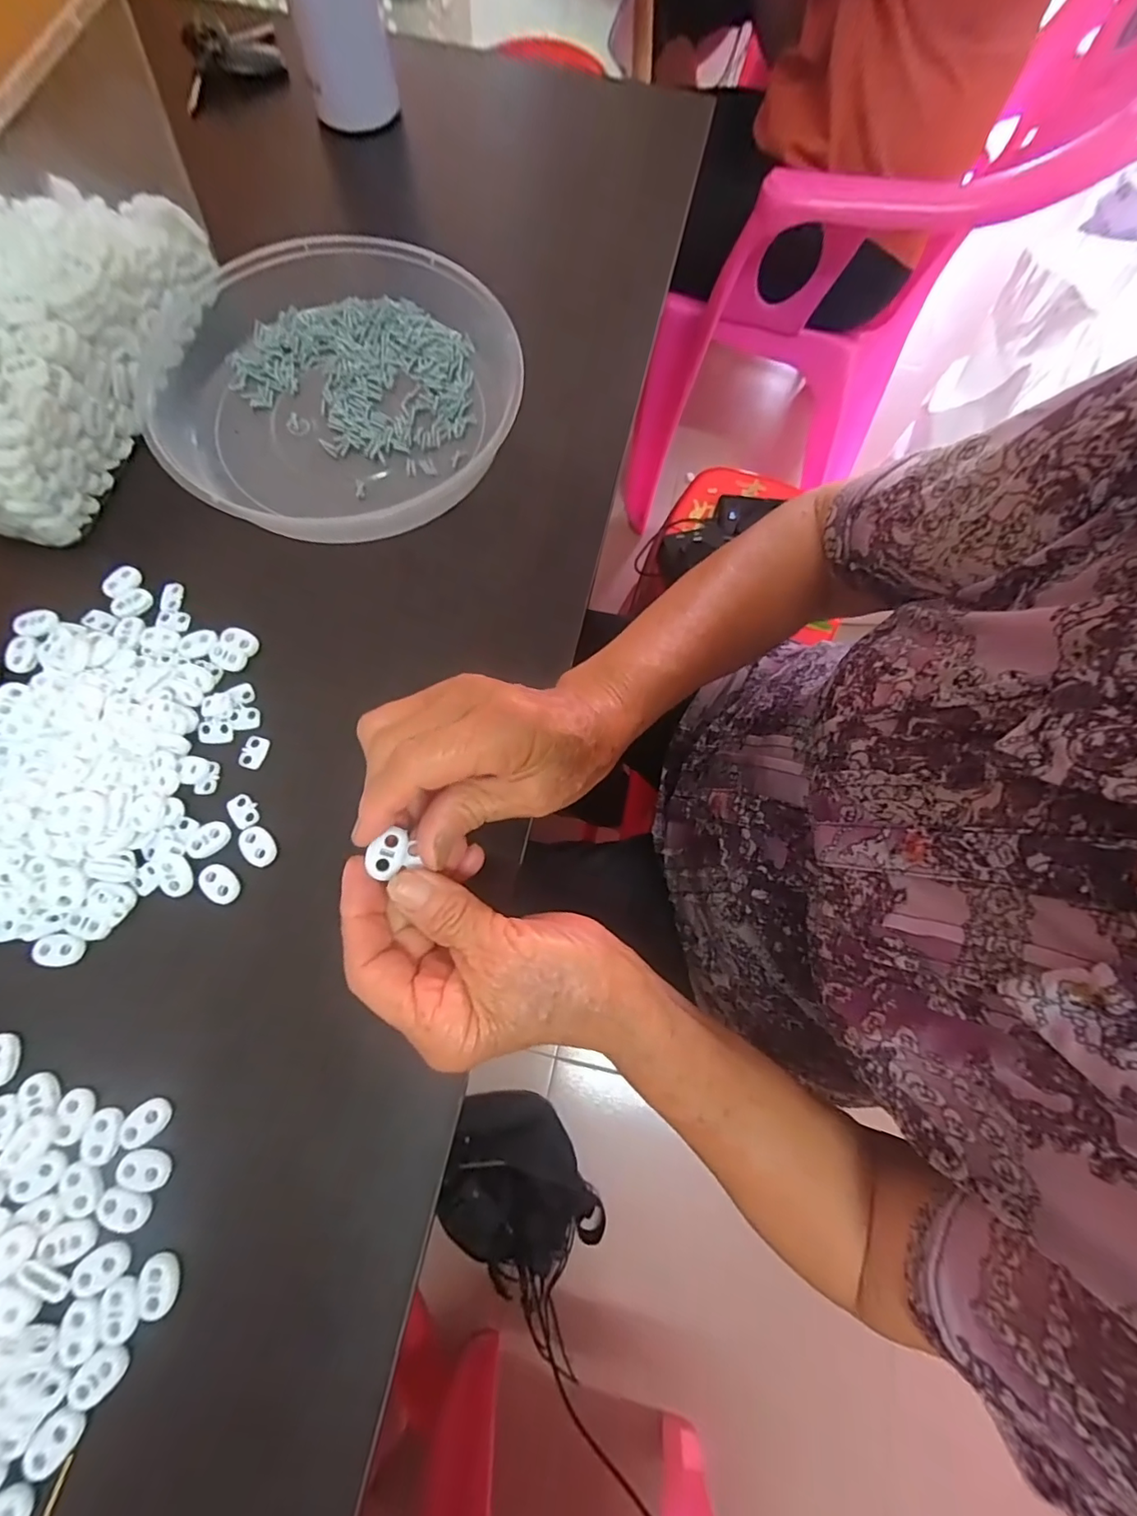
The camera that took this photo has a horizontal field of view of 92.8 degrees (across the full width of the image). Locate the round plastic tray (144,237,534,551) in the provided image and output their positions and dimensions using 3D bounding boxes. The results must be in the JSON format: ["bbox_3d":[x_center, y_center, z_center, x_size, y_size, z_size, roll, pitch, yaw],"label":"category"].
[{"bbox_3d":[-0.159,-0.247,0.361,0.245,0.037,0.222,5,73,-1],"label":"round plastic tray"}]

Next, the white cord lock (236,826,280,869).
[{"bbox_3d":[-0.167,0.047,0.290,0.015,0.005,0.023,-40,77,-12],"label":"white cord lock"}]

